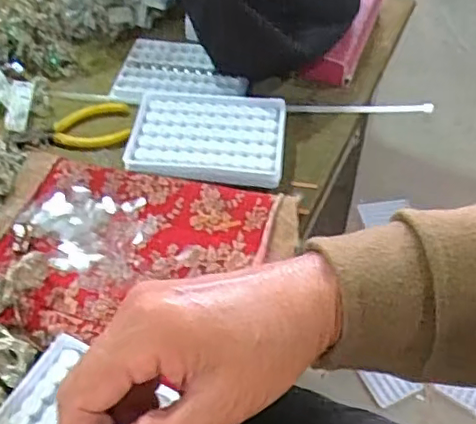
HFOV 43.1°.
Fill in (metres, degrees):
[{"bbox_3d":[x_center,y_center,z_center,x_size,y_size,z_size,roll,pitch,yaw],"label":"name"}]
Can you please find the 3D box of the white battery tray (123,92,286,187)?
[{"bbox_3d":[-0.026,-0.068,0.524,0.129,0.014,0.101,5,49,4],"label":"white battery tray"}]

